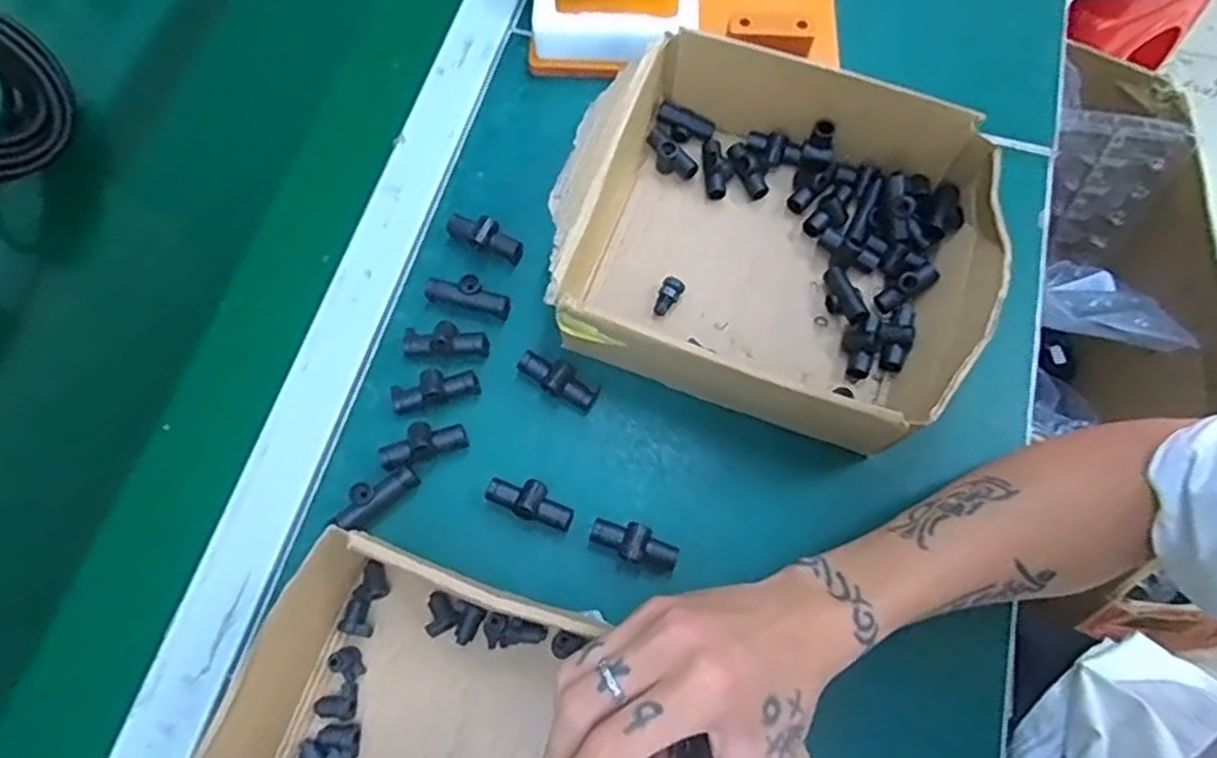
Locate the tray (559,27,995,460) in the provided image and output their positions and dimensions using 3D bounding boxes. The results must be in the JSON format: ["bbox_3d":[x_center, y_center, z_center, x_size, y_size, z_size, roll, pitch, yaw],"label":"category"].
[{"bbox_3d":[0.100,-0.085,0.434,0.244,0.069,0.207,19,72,7],"label":"tray"}]

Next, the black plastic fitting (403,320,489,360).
[{"bbox_3d":[-0.101,-0.024,0.441,0.052,0.019,0.021,4,70,2],"label":"black plastic fitting"}]

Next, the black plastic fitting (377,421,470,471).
[{"bbox_3d":[-0.108,0.037,0.417,0.050,0.019,0.023,-16,71,-5],"label":"black plastic fitting"}]

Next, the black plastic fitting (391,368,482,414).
[{"bbox_3d":[-0.104,0.005,0.430,0.051,0.017,0.023,-14,71,-4],"label":"black plastic fitting"}]

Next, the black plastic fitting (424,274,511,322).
[{"bbox_3d":[-0.089,-0.052,0.453,0.056,0.017,0.019,15,71,6],"label":"black plastic fitting"}]

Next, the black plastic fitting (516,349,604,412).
[{"bbox_3d":[-0.030,0.000,0.431,0.050,0.019,0.023,39,75,13],"label":"black plastic fitting"}]

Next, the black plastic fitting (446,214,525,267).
[{"bbox_3d":[-0.080,-0.092,0.463,0.049,0.018,0.020,29,73,10],"label":"black plastic fitting"}]

